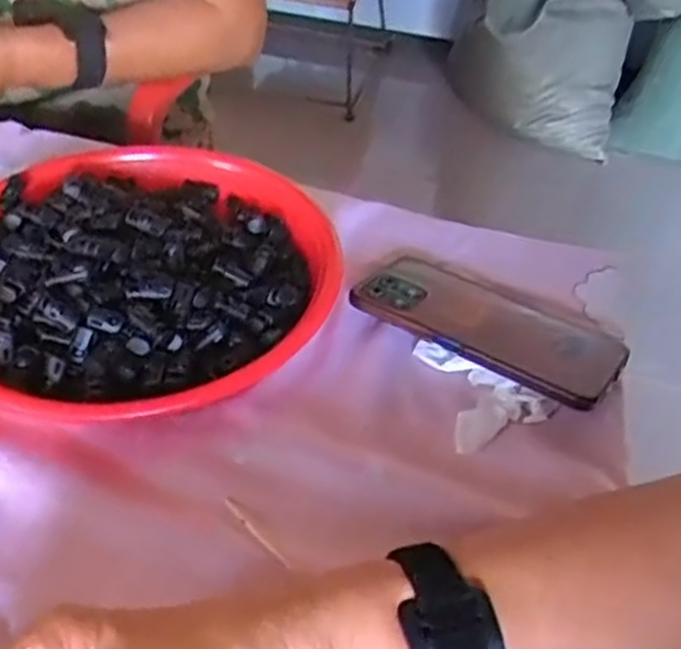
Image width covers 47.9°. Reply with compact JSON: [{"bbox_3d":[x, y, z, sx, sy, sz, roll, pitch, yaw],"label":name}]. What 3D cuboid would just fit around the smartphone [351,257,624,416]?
[{"bbox_3d":[0.091,-0.002,0.474,0.161,0.012,0.076,26,38,24],"label":"smartphone"}]

